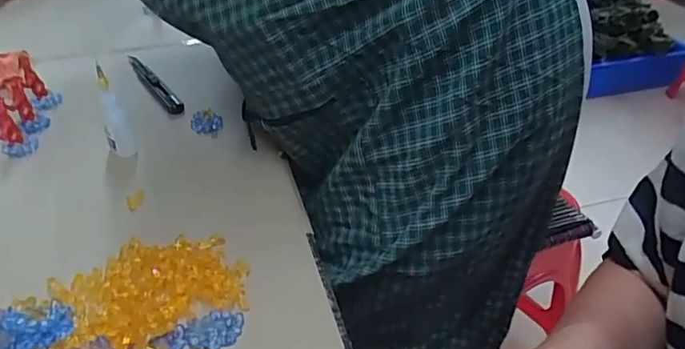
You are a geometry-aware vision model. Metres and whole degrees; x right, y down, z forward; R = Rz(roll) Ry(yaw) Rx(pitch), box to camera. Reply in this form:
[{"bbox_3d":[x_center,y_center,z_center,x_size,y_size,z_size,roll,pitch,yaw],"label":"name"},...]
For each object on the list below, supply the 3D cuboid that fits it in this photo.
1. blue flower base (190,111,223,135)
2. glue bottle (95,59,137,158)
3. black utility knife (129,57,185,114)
[{"bbox_3d":[-0.145,-0.056,0.585,0.032,0.016,0.029,-10,38,-13],"label":"blue flower base"},{"bbox_3d":[-0.218,-0.059,0.525,0.023,0.087,0.022,-16,39,-21],"label":"glue bottle"},{"bbox_3d":[-0.226,-0.112,0.653,0.018,0.013,0.163,-19,42,-29],"label":"black utility knife"}]

